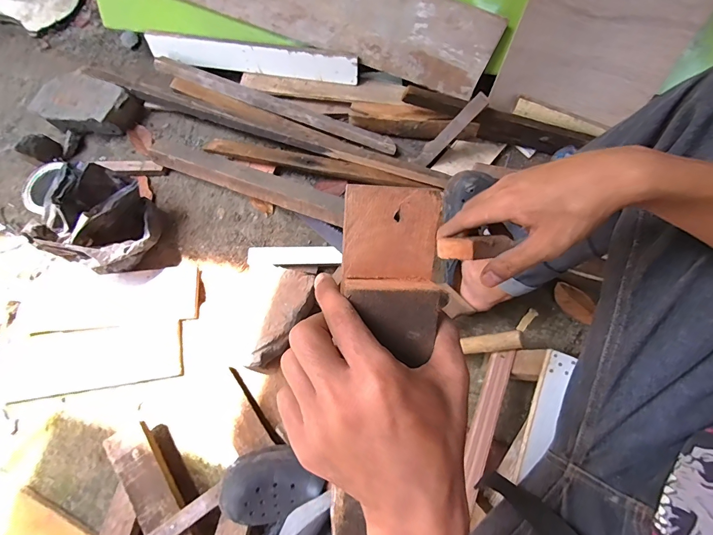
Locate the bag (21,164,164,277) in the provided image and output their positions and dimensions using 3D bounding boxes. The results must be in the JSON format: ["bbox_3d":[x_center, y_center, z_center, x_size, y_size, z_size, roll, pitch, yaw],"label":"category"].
[{"bbox_3d":[-0.530,-0.104,0.754,0.257,0.174,0.183,30,76,8],"label":"bag"}]

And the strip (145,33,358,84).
[{"bbox_3d":[-0.242,-0.487,0.866,0.490,0.063,0.024,9,45,5],"label":"strip"}]

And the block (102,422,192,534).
[{"bbox_3d":[-0.349,0.372,0.627,0.062,0.032,0.217,-33,77,-9],"label":"block"}]

